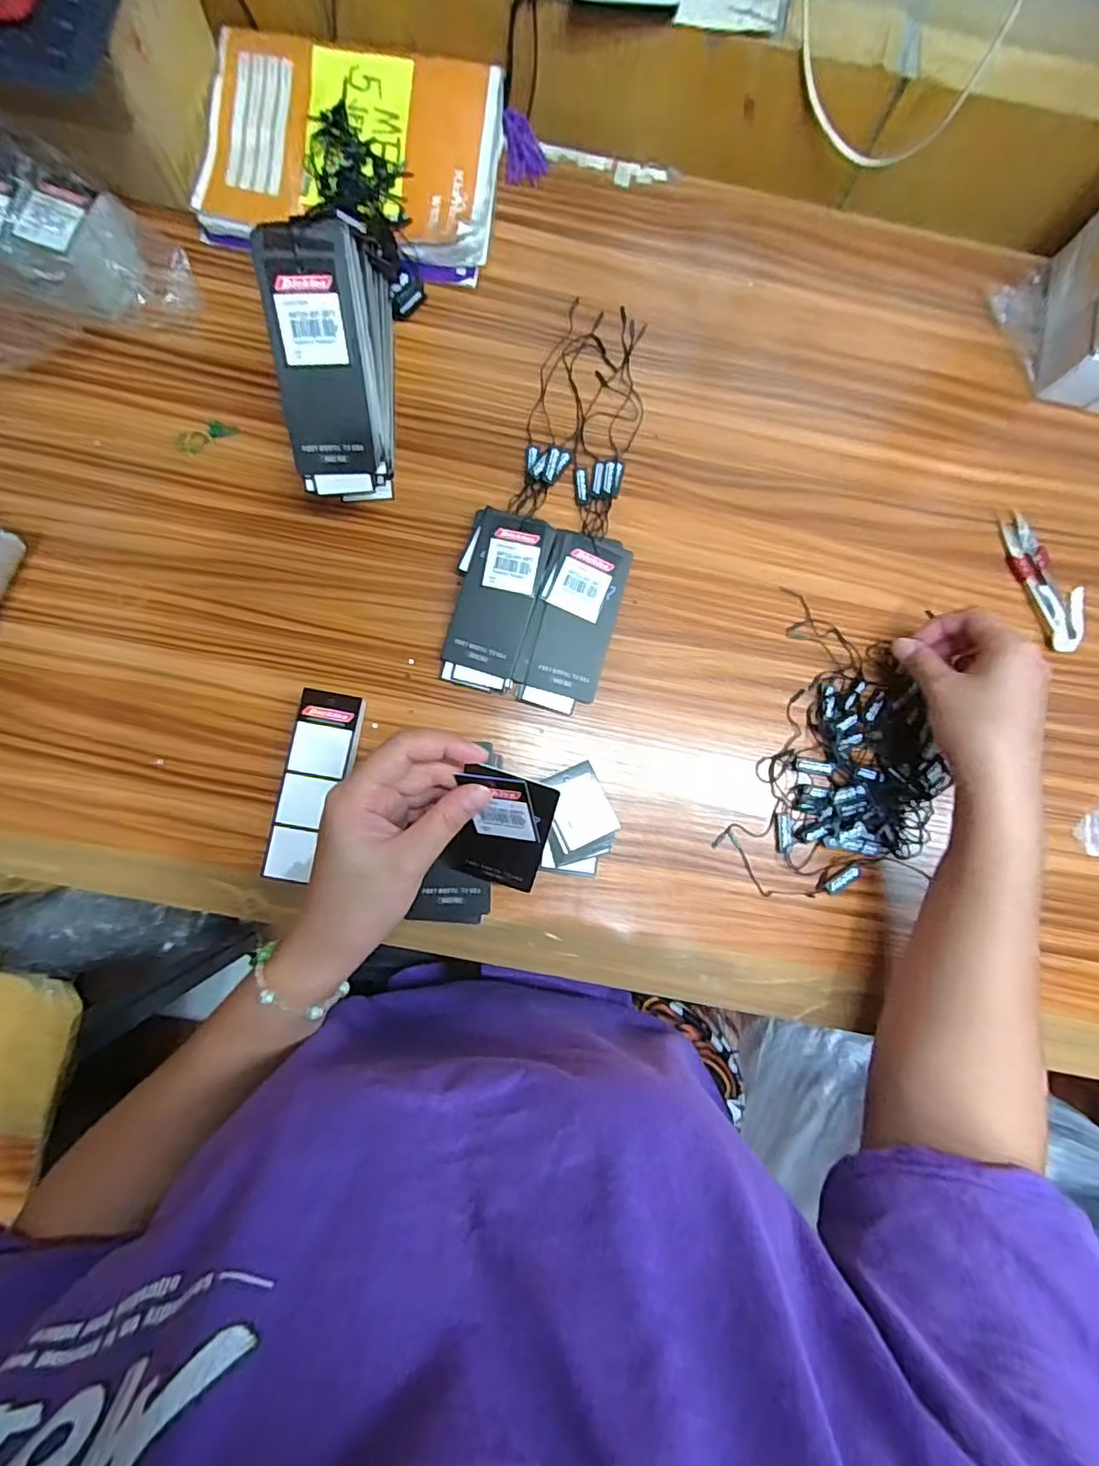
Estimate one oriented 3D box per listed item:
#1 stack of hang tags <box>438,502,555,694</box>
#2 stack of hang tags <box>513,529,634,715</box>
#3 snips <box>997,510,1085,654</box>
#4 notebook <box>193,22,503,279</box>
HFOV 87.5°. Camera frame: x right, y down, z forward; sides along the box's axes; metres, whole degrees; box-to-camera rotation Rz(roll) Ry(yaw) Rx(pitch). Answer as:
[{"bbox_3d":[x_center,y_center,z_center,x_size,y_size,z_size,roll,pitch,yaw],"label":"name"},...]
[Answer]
[{"bbox_3d":[-0.039,-0.090,0.393,0.055,0.018,0.119,16,83,-1],"label":"stack of hang tags"},{"bbox_3d":[0.016,-0.076,0.396,0.056,0.017,0.119,15,83,-1],"label":"stack of hang tags"},{"bbox_3d":[0.367,-0.114,0.423,0.039,0.012,0.107,-18,85,-5],"label":"snips"},{"bbox_3d":[-0.142,-0.417,0.418,0.205,0.032,0.142,6,83,-2],"label":"notebook"}]

